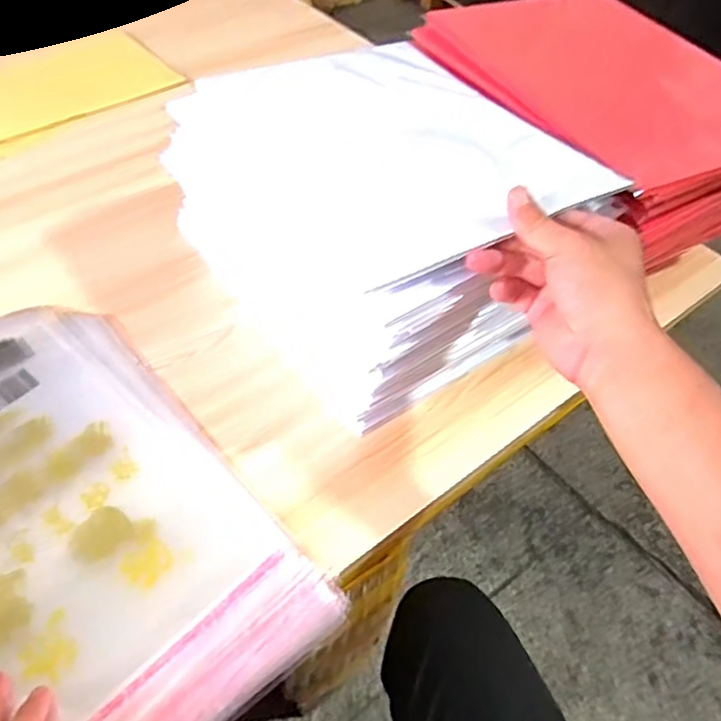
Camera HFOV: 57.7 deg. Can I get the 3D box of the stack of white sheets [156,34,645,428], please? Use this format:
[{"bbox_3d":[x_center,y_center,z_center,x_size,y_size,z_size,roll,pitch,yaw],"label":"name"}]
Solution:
[{"bbox_3d":[0.012,-0.115,0.538,0.243,0.167,0.325,-26,56,-26],"label":"stack of white sheets"}]

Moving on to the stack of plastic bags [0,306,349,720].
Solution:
[{"bbox_3d":[-0.223,0.109,0.445,0.258,0.013,0.371,-34,60,-30],"label":"stack of plastic bags"}]

